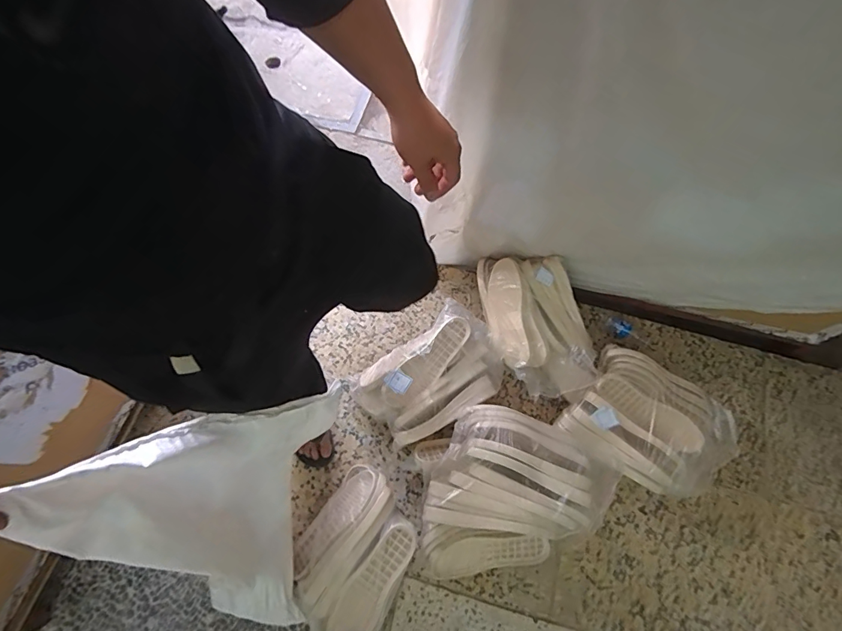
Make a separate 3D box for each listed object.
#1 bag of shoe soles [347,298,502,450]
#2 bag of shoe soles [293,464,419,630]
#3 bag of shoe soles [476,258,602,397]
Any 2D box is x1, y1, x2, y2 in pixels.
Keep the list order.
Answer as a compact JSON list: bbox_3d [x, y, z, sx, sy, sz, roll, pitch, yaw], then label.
[{"bbox_3d":[0.027,0.163,1.178,0.380,0.098,0.264,-34,76,-13],"label":"bag of shoe soles"},{"bbox_3d":[-0.161,0.569,1.001,0.264,0.126,0.390,34,73,8],"label":"bag of shoe soles"},{"bbox_3d":[0.315,0.007,1.200,0.245,0.169,0.419,-13,72,-8],"label":"bag of shoe soles"}]

